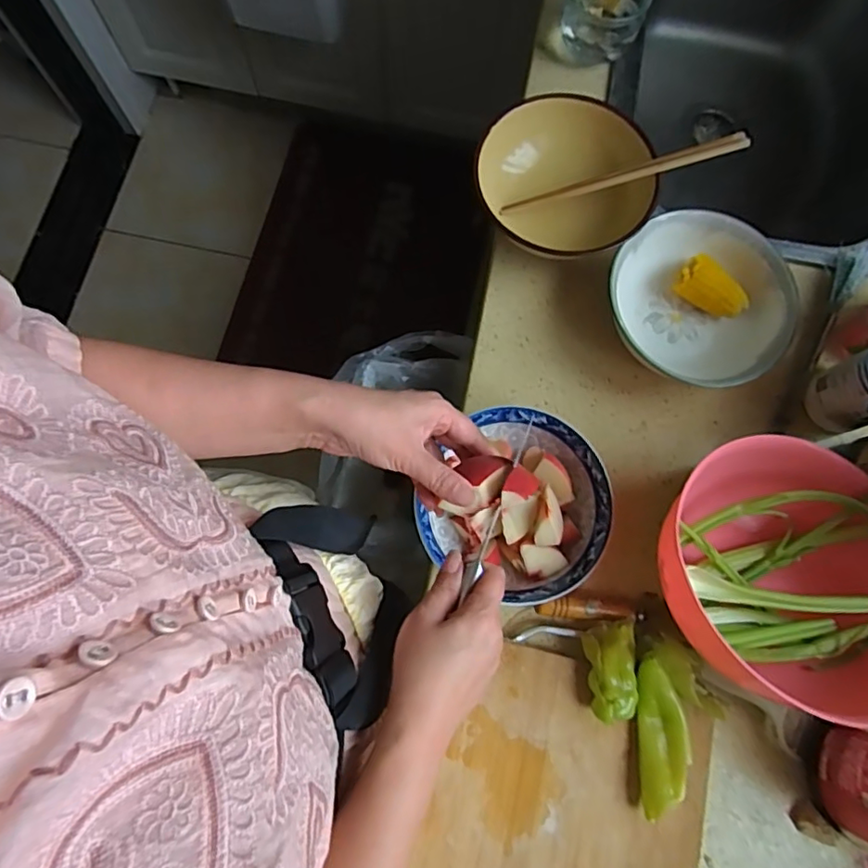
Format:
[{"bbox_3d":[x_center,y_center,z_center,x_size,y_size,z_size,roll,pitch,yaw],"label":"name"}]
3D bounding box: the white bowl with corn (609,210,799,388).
[{"bbox_3d":[0.258,-0.126,0.572,0.170,0.075,0.160,0,76,-1],"label":"white bowl with corn"}]

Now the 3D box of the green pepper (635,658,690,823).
[{"bbox_3d":[0.188,0.249,0.472,0.034,0.032,0.114,2,76,-1],"label":"green pepper"}]

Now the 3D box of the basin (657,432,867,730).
[{"bbox_3d":[0.290,0.111,0.476,0.214,0.122,0.199,22,76,4],"label":"basin"}]

